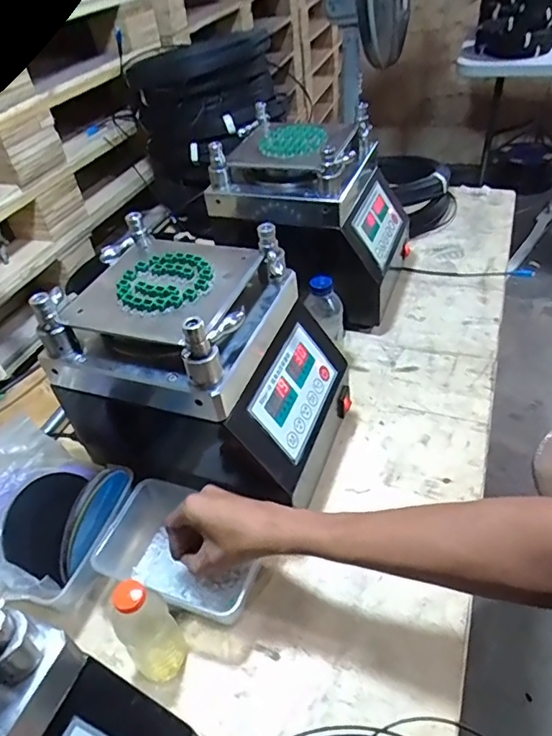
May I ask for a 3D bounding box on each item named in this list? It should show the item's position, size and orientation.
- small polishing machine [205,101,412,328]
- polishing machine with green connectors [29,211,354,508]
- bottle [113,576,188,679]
[{"bbox_3d":[0.060,-0.246,0.884,0.281,0.288,0.197,10,45,18],"label":"small polishing machine"},{"bbox_3d":[-0.082,-0.001,0.637,0.287,0.250,0.220,12,46,19],"label":"polishing machine with green connectors"},{"bbox_3d":[-0.122,0.246,0.500,0.054,0.137,0.049,28,53,32],"label":"bottle"}]

